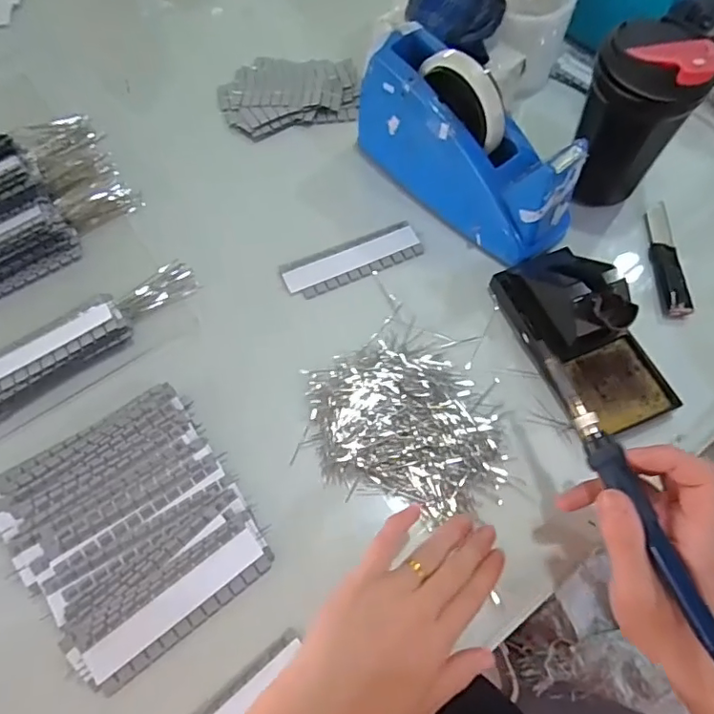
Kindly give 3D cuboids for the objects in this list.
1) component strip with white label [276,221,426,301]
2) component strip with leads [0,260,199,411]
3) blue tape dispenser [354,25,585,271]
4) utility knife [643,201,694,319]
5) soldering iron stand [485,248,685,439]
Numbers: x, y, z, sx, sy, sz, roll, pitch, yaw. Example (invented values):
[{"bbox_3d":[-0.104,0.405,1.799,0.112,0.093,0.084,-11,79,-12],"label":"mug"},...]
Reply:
[{"bbox_3d":[-0.004,-0.087,0.491,0.125,0.007,0.041,-25,67,-11],"label":"component strip with white label"},{"bbox_3d":[-0.251,0.005,0.440,0.276,0.026,0.046,-38,70,-16],"label":"component strip with leads"},{"bbox_3d":[0.090,-0.182,0.476,0.067,0.114,0.208,-41,71,-17],"label":"blue tape dispenser"},{"bbox_3d":[0.267,-0.090,0.482,0.025,0.009,0.118,2,65,1],"label":"utility knife"},{"bbox_3d":[0.176,-0.025,0.424,0.074,0.071,0.158,-22,67,-10],"label":"soldering iron stand"}]

